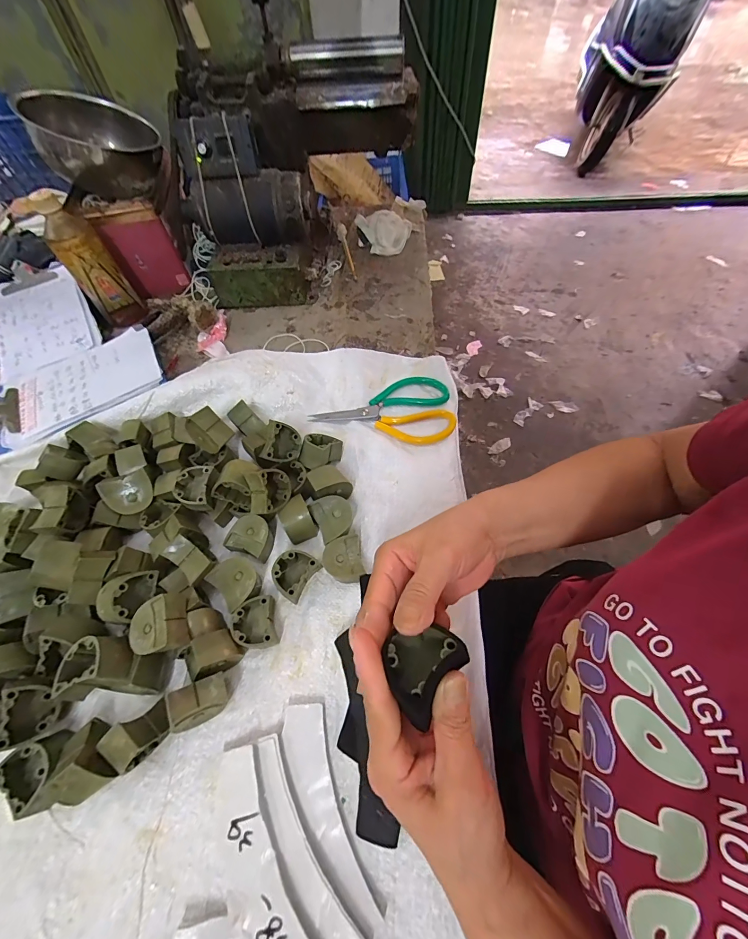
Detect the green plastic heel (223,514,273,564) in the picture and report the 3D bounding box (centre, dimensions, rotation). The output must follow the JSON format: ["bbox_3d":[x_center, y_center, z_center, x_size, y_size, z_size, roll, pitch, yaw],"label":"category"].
[{"bbox_3d":[-0.136,0.075,0.395,0.050,0.023,0.041,14,61,7],"label":"green plastic heel"}]

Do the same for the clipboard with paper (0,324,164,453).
[{"bbox_3d":[-0.425,-0.123,0.505,0.225,0.018,0.152,-28,65,-15],"label":"clipboard with paper"}]

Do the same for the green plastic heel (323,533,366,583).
[{"bbox_3d":[-0.033,0.099,0.376,0.039,0.025,0.049,-12,61,-7],"label":"green plastic heel"}]

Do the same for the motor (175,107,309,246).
[{"bbox_3d":[-0.188,-0.440,0.536,0.175,0.139,0.117,3,58,4],"label":"motor"}]

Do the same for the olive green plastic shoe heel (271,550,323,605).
[{"bbox_3d":[-0.083,0.109,0.371,0.038,0.029,0.046,28,64,14],"label":"olive green plastic shoe heel"}]

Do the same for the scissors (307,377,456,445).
[{"bbox_3d":[0.017,-0.091,0.490,0.188,0.010,0.106,12,61,6],"label":"scissors"}]

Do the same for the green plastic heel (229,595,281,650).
[{"bbox_3d":[-0.117,0.152,0.349,0.037,0.025,0.045,-12,61,-7],"label":"green plastic heel"}]

